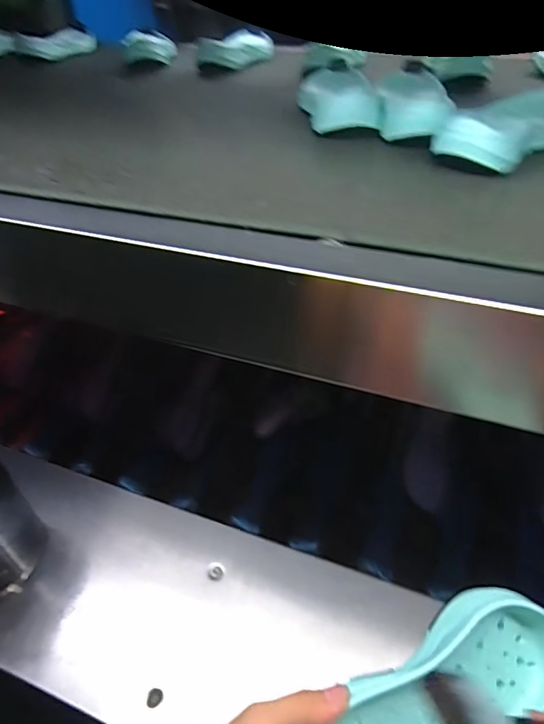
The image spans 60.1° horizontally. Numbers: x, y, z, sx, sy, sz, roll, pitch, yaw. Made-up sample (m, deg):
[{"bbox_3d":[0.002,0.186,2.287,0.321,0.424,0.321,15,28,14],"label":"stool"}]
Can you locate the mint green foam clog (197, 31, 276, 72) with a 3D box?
[{"bbox_3d":[-0.054,-0.561,0.837,0.095,0.042,0.207,9,46,14],"label":"mint green foam clog"}]

